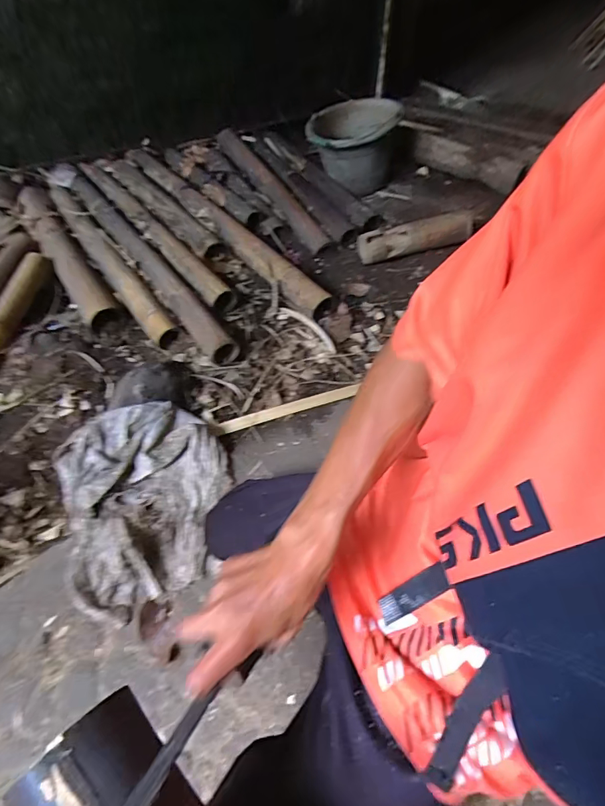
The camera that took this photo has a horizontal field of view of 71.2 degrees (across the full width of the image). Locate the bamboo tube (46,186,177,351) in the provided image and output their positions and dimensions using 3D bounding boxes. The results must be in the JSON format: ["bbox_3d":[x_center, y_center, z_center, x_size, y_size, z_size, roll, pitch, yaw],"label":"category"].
[{"bbox_3d":[-0.499,-0.373,1.067,0.063,0.053,0.720,-32,61,-18],"label":"bamboo tube"}]

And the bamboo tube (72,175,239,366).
[{"bbox_3d":[-0.412,-0.377,1.071,0.074,0.054,0.828,-34,62,-19],"label":"bamboo tube"}]

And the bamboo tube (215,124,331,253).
[{"bbox_3d":[-0.110,-0.678,1.331,0.084,0.082,0.655,-27,60,-15],"label":"bamboo tube"}]

